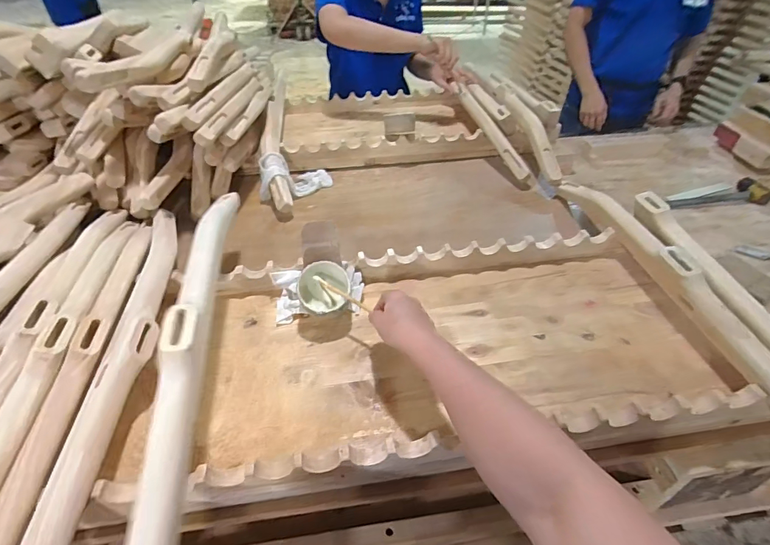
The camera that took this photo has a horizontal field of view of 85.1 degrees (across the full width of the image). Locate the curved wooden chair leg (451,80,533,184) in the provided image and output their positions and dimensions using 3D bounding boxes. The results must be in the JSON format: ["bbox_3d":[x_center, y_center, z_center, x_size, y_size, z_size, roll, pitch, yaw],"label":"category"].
[{"bbox_3d":[0.261,-0.365,1.051,0.036,0.046,0.360,-13,56,-14],"label":"curved wooden chair leg"}]

